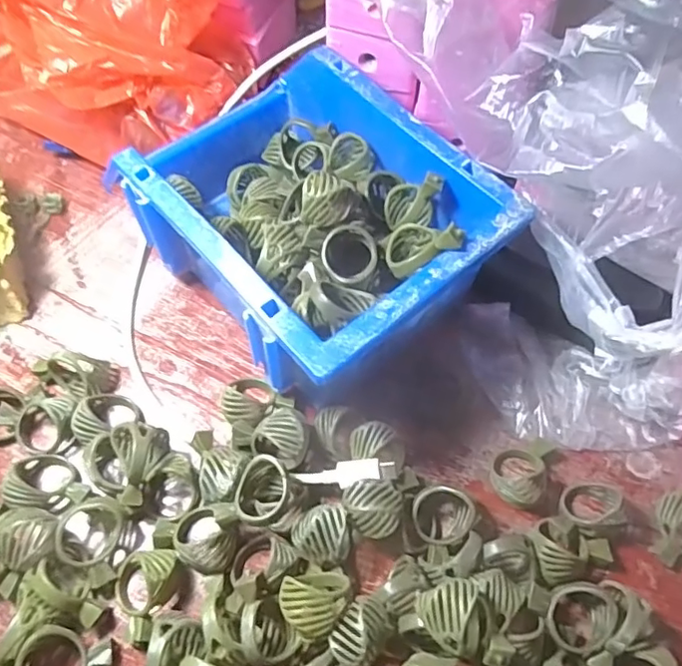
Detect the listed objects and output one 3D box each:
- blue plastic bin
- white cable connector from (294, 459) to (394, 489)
[{"bbox_3d":[-0.021,-0.050,0.286,0.130,0.081,0.174,-37,68,-20],"label":"blue plastic bin"},{"bbox_3d":[0.002,0.061,0.250,0.042,0.005,0.010,-9,60,11],"label":"white cable connector"}]

